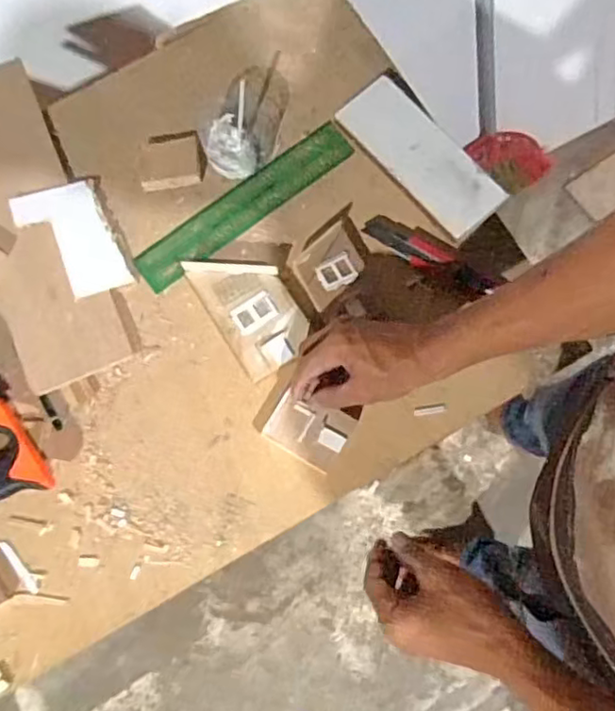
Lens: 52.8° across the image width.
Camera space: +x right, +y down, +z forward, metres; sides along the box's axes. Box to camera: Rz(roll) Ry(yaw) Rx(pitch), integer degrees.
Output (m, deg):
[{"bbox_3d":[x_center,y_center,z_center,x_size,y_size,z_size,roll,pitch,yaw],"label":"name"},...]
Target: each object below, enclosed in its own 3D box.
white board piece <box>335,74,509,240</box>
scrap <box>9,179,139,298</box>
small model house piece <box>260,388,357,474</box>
[{"bbox_3d":[0.121,-0.214,0.659,0.071,0.010,0.191,-43,78,6],"label":"white board piece"},{"bbox_3d":[-0.245,-0.120,0.645,0.085,0.004,0.134,-23,76,-13],"label":"scrap"},{"bbox_3d":[0.003,0.067,0.579,0.073,0.015,0.057,31,78,7],"label":"small model house piece"}]

